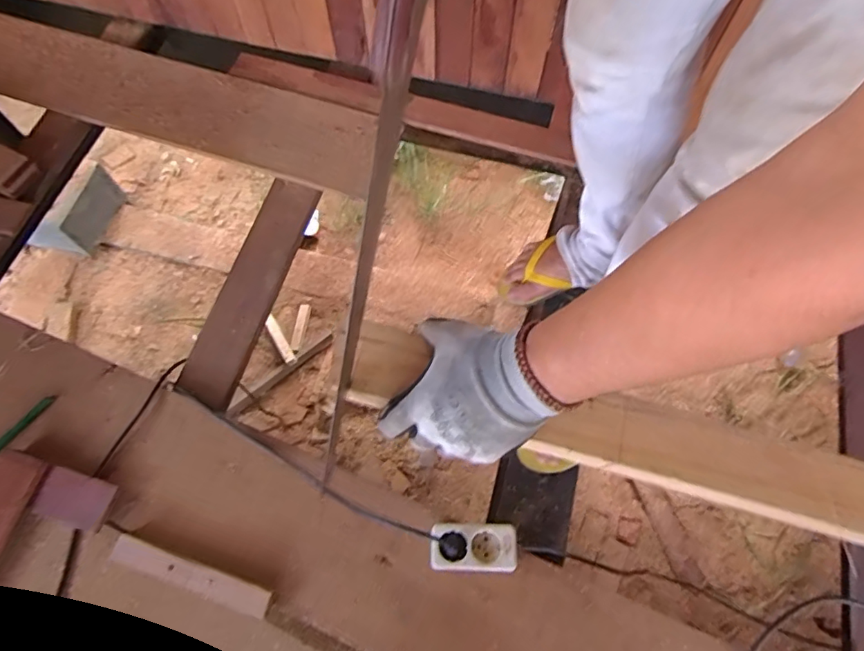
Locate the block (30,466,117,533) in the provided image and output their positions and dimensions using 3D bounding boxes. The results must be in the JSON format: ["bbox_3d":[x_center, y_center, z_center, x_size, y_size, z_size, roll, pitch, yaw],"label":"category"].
[{"bbox_3d":[-0.493,0.240,0.726,0.102,0.013,0.066,15,82,6],"label":"block"}]

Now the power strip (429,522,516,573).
[{"bbox_3d":[0.053,0.288,0.682,0.107,0.044,0.057,0,67,2],"label":"power strip"}]

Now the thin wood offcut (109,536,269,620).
[{"bbox_3d":[-0.315,0.324,0.683,0.221,0.018,0.035,16,68,8],"label":"thin wood offcut"}]

